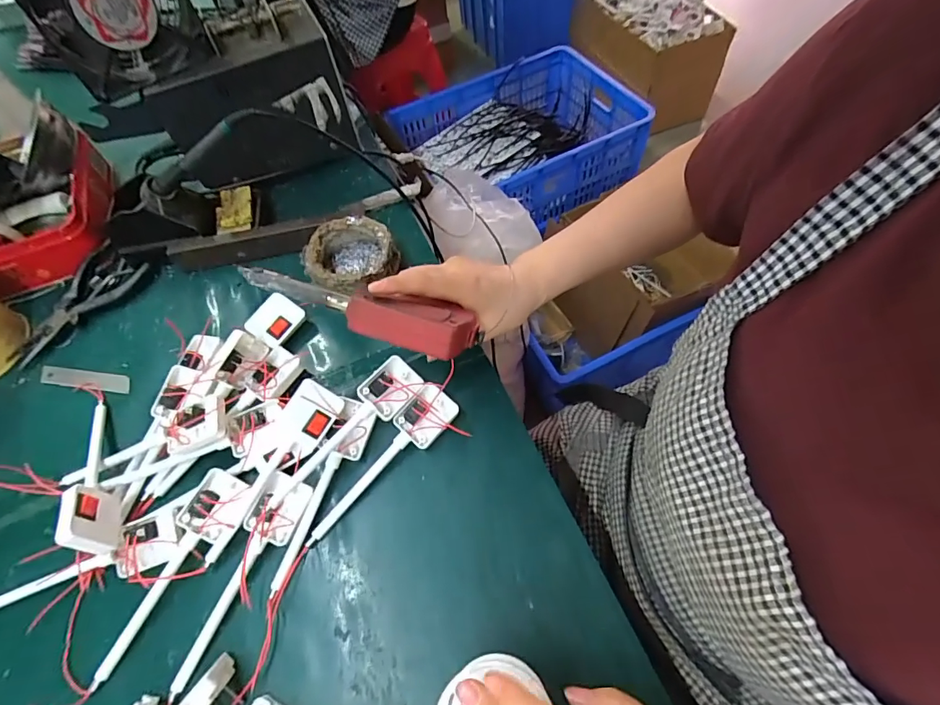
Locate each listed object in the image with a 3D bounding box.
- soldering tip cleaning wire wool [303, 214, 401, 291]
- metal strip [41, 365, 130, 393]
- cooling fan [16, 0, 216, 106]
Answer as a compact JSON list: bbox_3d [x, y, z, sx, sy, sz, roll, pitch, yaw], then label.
[{"bbox_3d":[-0.121,-0.094,0.470,0.089,0.043,0.081,-31,63,-15],"label":"soldering tip cleaning wire wool"},{"bbox_3d":[-0.371,0.025,0.443,0.094,0.004,0.020,7,60,7],"label":"metal strip"},{"bbox_3d":[-0.314,-0.305,0.400,0.121,0.119,0.048,-31,62,-13],"label":"cooling fan"}]

